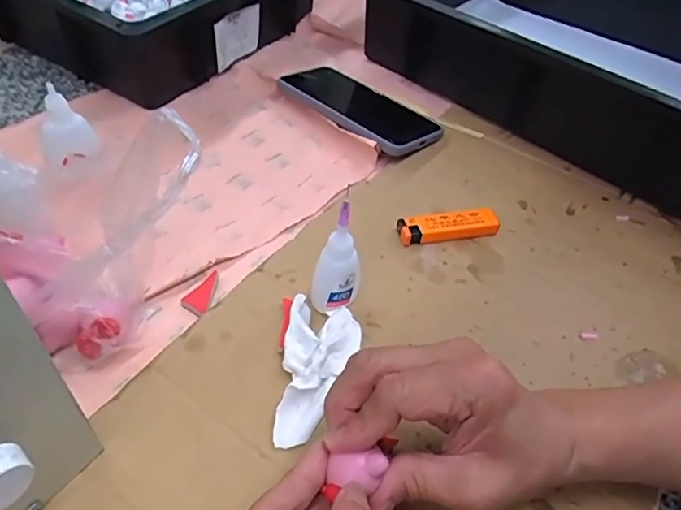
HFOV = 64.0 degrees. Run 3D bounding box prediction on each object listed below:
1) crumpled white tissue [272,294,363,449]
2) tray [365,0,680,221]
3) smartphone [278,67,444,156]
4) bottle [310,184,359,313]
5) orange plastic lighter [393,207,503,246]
[{"bbox_3d":[-0.014,0.069,0.336,0.046,0.022,0.095,7,47,1],"label":"crumpled white tissue"},{"bbox_3d":[0.269,-0.215,0.579,0.422,0.100,0.339,36,54,25],"label":"tray"},{"bbox_3d":[0.020,-0.147,0.538,0.162,0.017,0.082,36,42,27],"label":"smartphone"},{"bbox_3d":[-0.001,0.006,0.353,0.023,0.085,0.028,26,50,17],"label":"bottle"},{"bbox_3d":[0.086,-0.021,0.433,0.079,0.016,0.023,-5,48,-11],"label":"orange plastic lighter"}]

